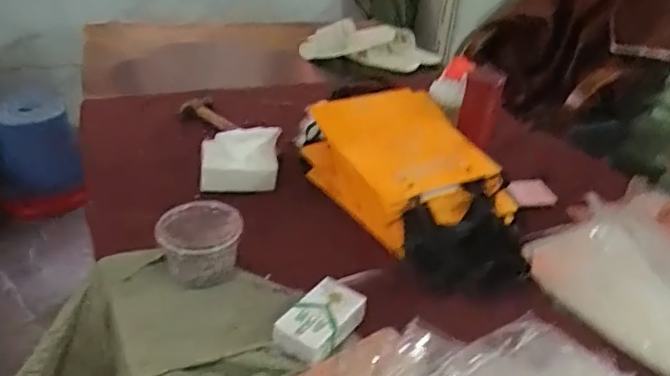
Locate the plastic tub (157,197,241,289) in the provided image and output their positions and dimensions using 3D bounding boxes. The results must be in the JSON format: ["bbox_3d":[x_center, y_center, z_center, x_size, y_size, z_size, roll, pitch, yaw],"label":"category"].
[{"bbox_3d":[-0.189,0.085,0.790,0.116,0.086,0.119,-8,35,-21],"label":"plastic tub"}]

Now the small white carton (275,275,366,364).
[{"bbox_3d":[-0.019,0.169,0.707,0.070,0.033,0.114,25,36,27],"label":"small white carton"}]

